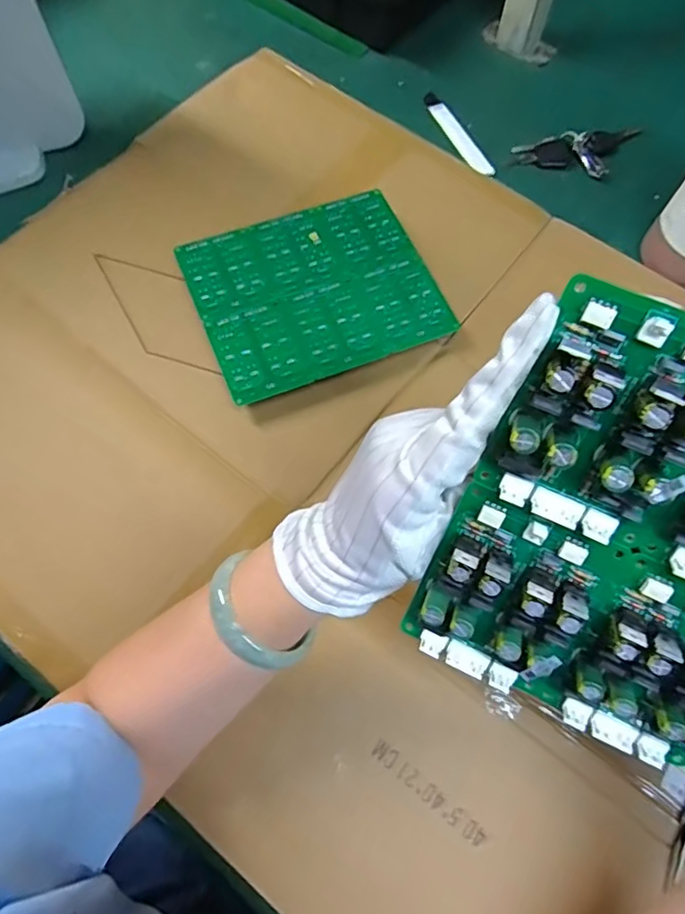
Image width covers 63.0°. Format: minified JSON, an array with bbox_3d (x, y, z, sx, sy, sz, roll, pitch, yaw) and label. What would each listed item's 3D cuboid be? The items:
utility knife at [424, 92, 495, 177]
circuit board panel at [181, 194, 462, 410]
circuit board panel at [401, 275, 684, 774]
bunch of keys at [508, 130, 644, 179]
[{"bbox_3d":[0.131,-0.372,0.638,0.025,0.008,0.145,-22,71,-11],"label":"utility knife"},{"bbox_3d":[-0.025,-0.150,0.518,0.209,0.027,0.178,-20,70,-10],"label":"circuit board panel"},{"bbox_3d":[0.143,0.053,0.208,0.198,0.173,0.025,25,26,10],"label":"circuit board panel"},{"bbox_3d":[0.266,-0.344,0.628,0.148,0.015,0.070,0,68,-3],"label":"bunch of keys"}]

